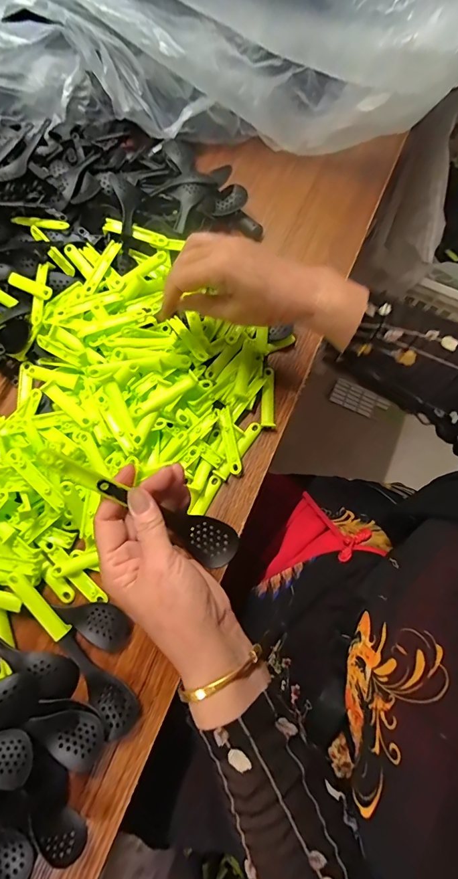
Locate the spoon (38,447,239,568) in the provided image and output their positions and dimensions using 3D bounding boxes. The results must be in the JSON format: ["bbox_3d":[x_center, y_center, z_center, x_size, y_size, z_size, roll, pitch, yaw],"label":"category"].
[{"bbox_3d":[-0.063,0.052,0.296,0.171,0.023,0.035,37,73,-27],"label":"spoon"}]

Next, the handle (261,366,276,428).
[{"bbox_3d":[0.044,-0.050,0.434,0.016,0.009,0.075,1,74,0],"label":"handle"}]

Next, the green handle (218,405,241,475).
[{"bbox_3d":[0.000,0.001,0.416,0.014,0.011,0.075,-11,74,-4],"label":"green handle"}]

